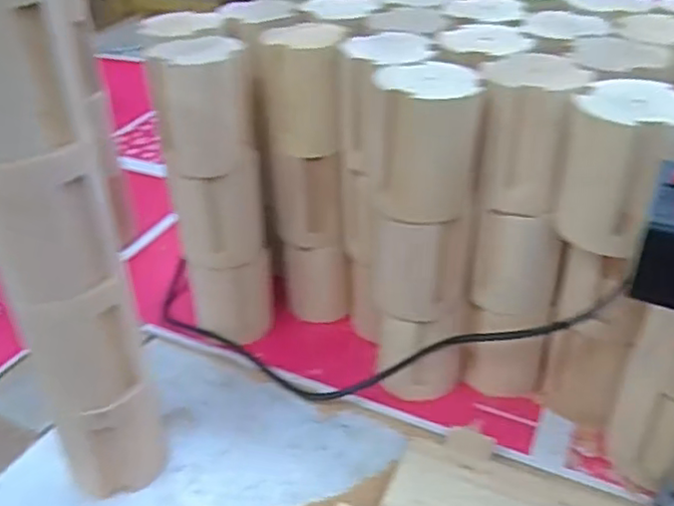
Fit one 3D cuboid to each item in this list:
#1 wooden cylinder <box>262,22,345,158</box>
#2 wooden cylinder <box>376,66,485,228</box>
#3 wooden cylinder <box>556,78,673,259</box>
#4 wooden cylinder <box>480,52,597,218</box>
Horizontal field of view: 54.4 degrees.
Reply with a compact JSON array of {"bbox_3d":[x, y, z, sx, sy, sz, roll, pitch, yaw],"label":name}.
[{"bbox_3d":[-0.028,-0.149,0.598,0.070,0.100,0.072,1,35,5],"label":"wooden cylinder"},{"bbox_3d":[0.066,-0.084,0.498,0.075,0.100,0.072,-3,35,-1],"label":"wooden cylinder"},{"bbox_3d":[0.198,-0.058,0.454,0.077,0.100,0.075,21,41,29],"label":"wooden cylinder"},{"bbox_3d":[0.150,-0.092,0.509,0.072,0.100,0.079,13,38,20],"label":"wooden cylinder"}]

